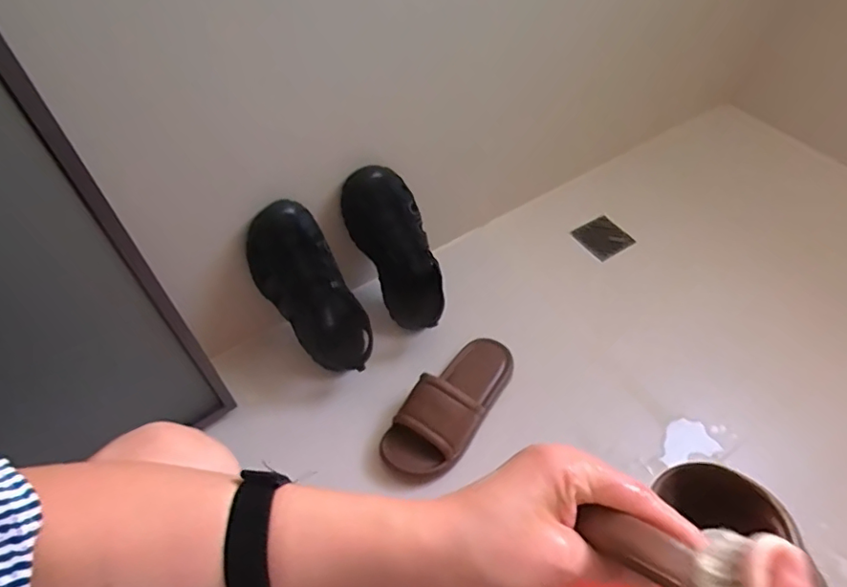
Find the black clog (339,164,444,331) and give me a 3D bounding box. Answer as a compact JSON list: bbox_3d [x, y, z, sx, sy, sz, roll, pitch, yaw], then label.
[{"bbox_3d":[-0.034,-0.068,0.874,0.109,0.271,0.104,-29,18,-23],"label":"black clog"}]

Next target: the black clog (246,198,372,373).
[{"bbox_3d":[-0.167,0.005,0.829,0.099,0.294,0.111,-37,25,-28],"label":"black clog"}]

